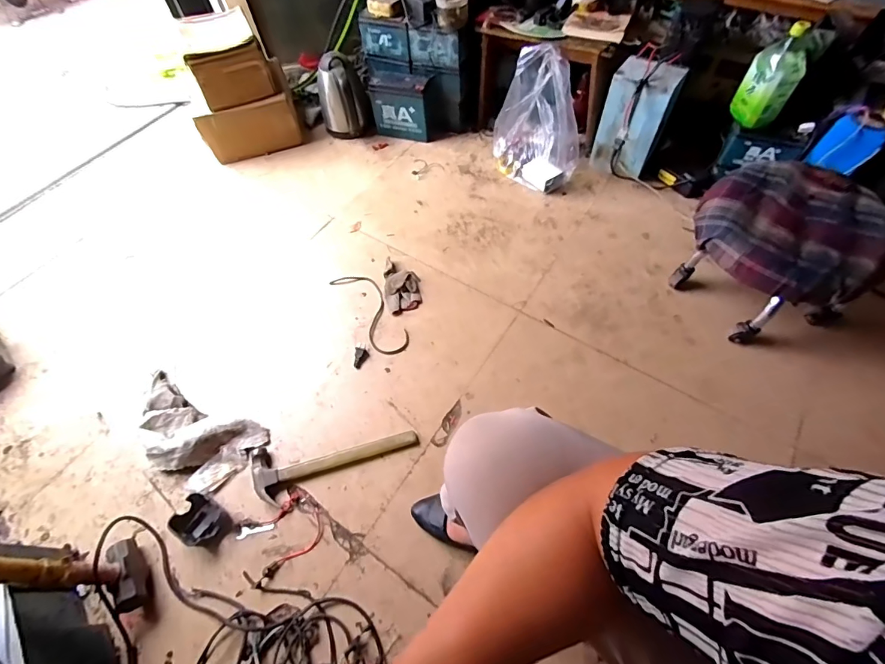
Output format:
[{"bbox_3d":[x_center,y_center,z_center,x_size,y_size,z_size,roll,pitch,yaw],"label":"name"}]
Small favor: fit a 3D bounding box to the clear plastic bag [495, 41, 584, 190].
[{"bbox_3d":[0.261,-0.578,1.129,0.165,0.319,0.242,-23,60,-11],"label":"clear plastic bag"}]

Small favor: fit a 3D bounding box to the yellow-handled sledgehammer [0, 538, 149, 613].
[{"bbox_3d":[-0.594,0.341,0.616,0.046,0.339,0.105,-35,47,0],"label":"yellow-handled sledgehammer"}]

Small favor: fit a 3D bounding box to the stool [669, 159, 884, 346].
[{"bbox_3d":[0.722,-0.167,0.918,0.323,0.242,0.321,-22,60,-11],"label":"stool"}]

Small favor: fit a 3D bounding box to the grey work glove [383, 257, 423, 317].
[{"bbox_3d":[-0.101,-0.122,1.036,0.085,0.033,0.156,-8,58,-2],"label":"grey work glove"}]

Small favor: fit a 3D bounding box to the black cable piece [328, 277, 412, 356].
[{"bbox_3d":[-0.172,-0.054,1.015,0.090,0.004,0.278,-30,62,-15],"label":"black cable piece"}]

